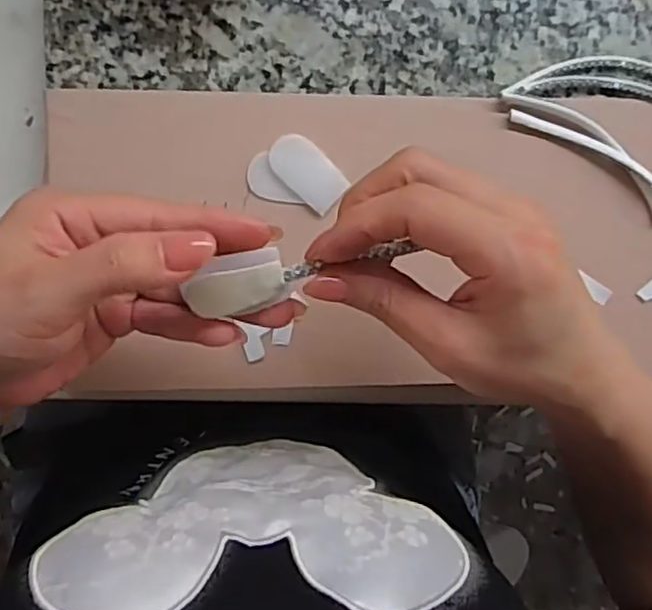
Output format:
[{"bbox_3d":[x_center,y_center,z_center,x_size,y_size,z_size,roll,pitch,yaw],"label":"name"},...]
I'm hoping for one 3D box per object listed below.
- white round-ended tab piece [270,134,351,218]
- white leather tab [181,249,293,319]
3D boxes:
[{"bbox_3d":[-0.010,-0.071,0.360,0.043,0.004,0.024,41,92,-8],"label":"white round-ended tab piece"},{"bbox_3d":[-0.034,-0.008,0.261,0.036,0.007,0.024,-16,114,-6],"label":"white leather tab"}]

